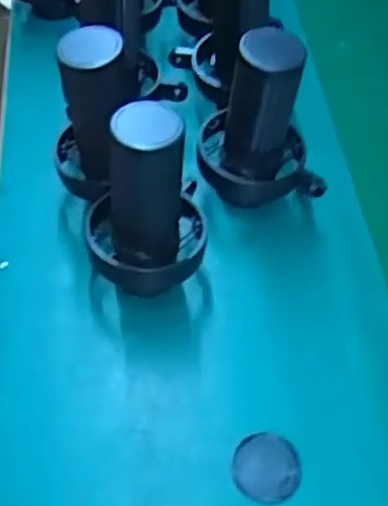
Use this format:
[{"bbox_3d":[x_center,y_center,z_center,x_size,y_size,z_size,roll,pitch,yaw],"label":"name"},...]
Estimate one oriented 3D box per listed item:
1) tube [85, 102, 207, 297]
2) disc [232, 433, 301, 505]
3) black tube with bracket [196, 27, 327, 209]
[{"bbox_3d":[-0.039,-0.038,0.566,0.095,0.169,0.094,-3,53,-5],"label":"tube"},{"bbox_3d":[0.053,0.157,0.516,0.048,0.004,0.049,1,52,-1],"label":"disc"},{"bbox_3d":[0.060,-0.104,0.617,0.111,0.166,0.073,4,52,1],"label":"black tube with bracket"}]

